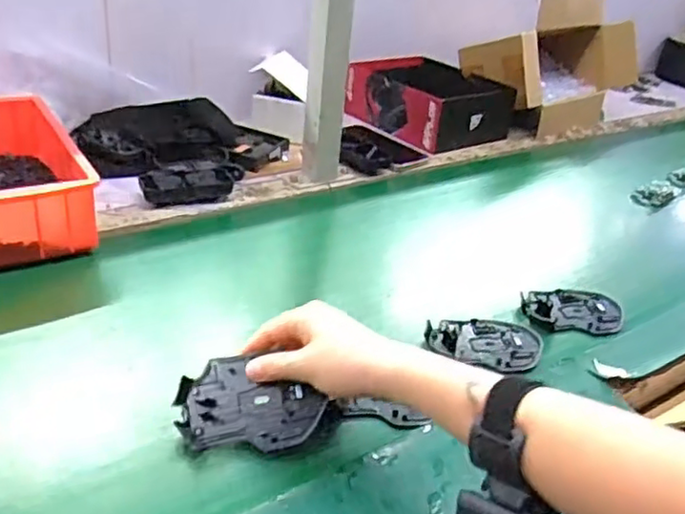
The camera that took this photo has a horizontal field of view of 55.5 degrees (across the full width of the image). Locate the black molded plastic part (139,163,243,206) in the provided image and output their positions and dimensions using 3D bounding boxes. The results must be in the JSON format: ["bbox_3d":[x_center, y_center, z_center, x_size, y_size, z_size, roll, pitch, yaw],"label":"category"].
[{"bbox_3d":[-0.187,-0.091,0.827,0.131,0.032,0.046,-9,35,-25],"label":"black molded plastic part"}]

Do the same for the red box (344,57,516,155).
[{"bbox_3d":[0.136,-0.272,1.128,0.174,0.090,0.226,-13,37,-30],"label":"red box"}]

